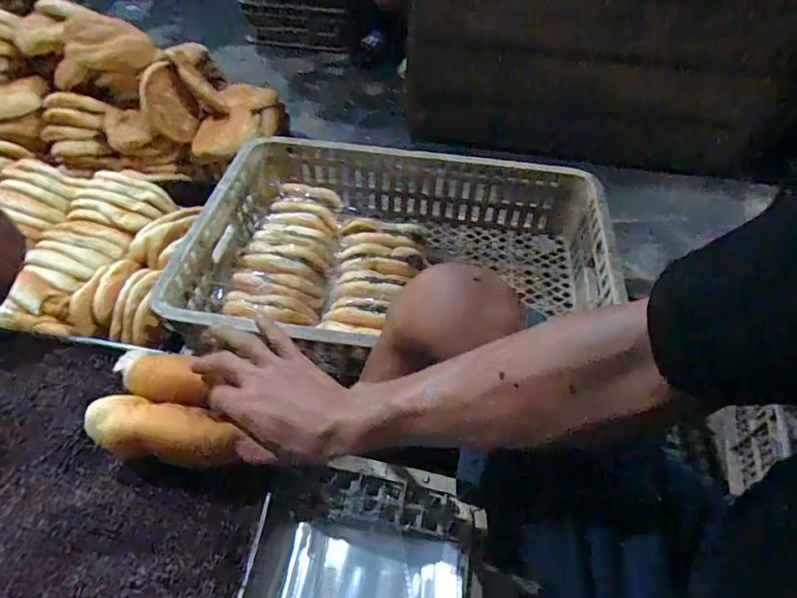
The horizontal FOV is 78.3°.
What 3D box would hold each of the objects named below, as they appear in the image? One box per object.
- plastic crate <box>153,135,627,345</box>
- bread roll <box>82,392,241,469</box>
[{"bbox_3d":[0.005,-0.057,0.768,0.605,0.137,0.420,7,48,3],"label":"plastic crate"},{"bbox_3d":[-0.208,0.123,0.445,0.134,0.056,0.045,9,48,7],"label":"bread roll"}]

